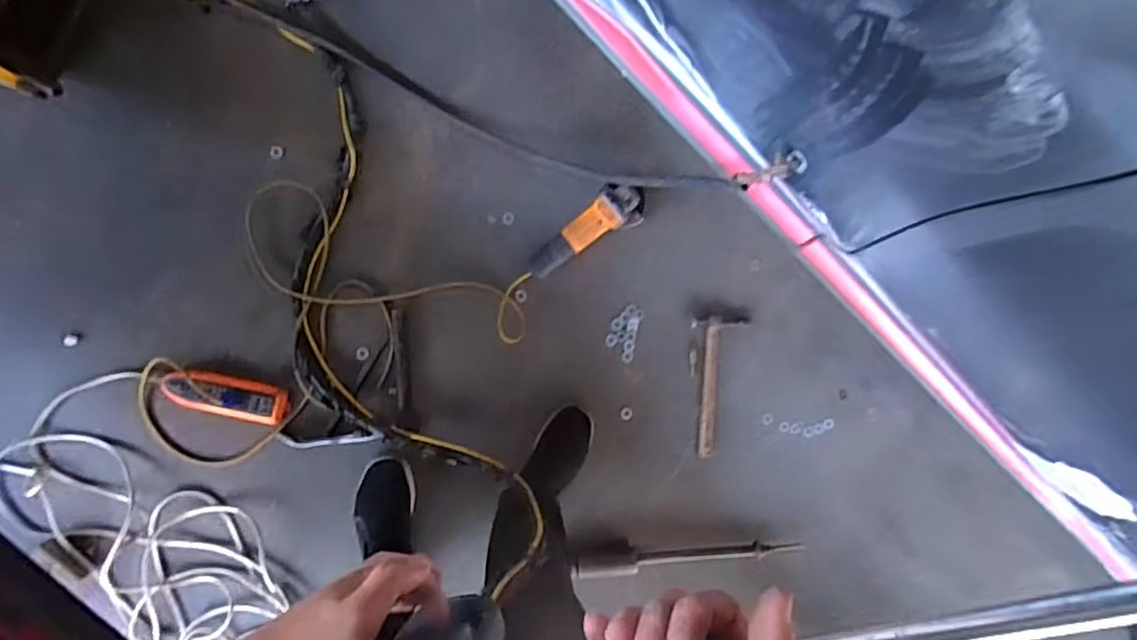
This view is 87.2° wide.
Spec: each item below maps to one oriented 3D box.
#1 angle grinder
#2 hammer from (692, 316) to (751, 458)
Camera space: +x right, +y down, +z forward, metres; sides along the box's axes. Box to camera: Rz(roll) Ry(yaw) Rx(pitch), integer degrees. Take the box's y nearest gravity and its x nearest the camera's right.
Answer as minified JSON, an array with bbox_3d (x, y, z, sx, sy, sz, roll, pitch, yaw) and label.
[{"bbox_3d":[0.038,-0.184,1.234,0.280,0.070,0.100,-35,94,6],"label":"angle grinder"},{"bbox_3d":[0.336,0.143,1.303,0.120,0.041,0.309,-3,89,-9],"label":"hammer"}]

